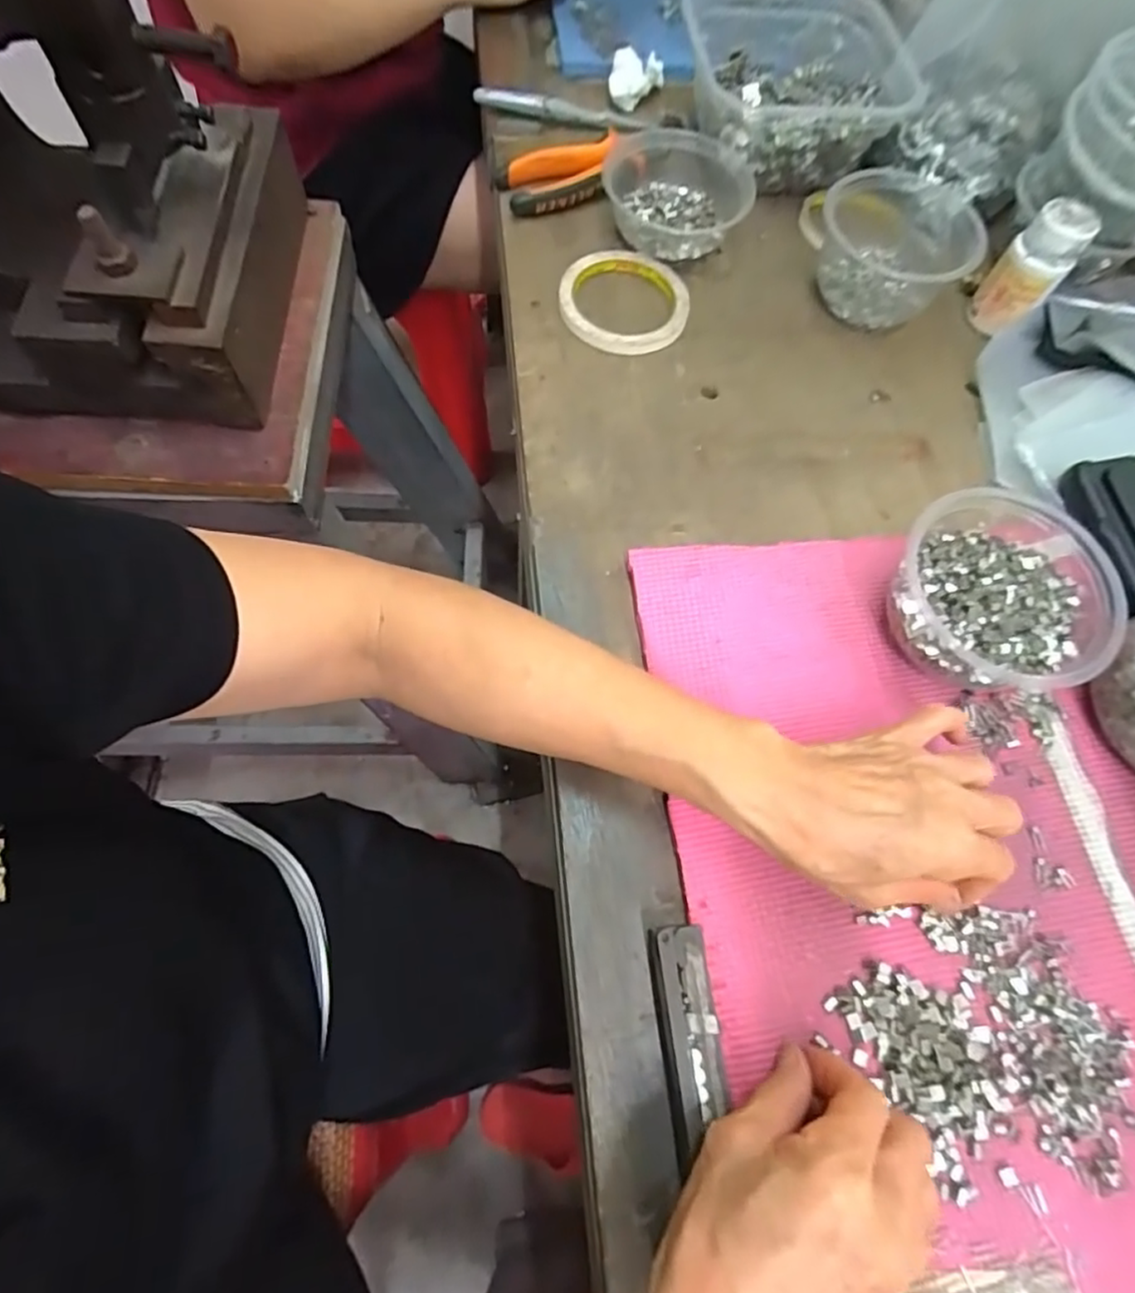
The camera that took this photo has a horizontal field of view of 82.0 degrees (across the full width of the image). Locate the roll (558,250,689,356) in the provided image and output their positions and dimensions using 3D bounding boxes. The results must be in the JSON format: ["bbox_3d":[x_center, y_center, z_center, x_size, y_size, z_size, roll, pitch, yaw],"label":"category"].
[{"bbox_3d":[0.044,-0.263,0.498,0.095,0.014,0.100,1,67,-3],"label":"roll"}]

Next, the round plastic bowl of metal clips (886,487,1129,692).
[{"bbox_3d":[0.240,-0.027,0.375,0.106,0.066,0.105,1,67,-3],"label":"round plastic bowl of metal clips"}]

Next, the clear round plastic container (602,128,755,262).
[{"bbox_3d":[0.086,-0.358,0.522,0.113,0.039,0.105,1,67,-3],"label":"clear round plastic container"}]

